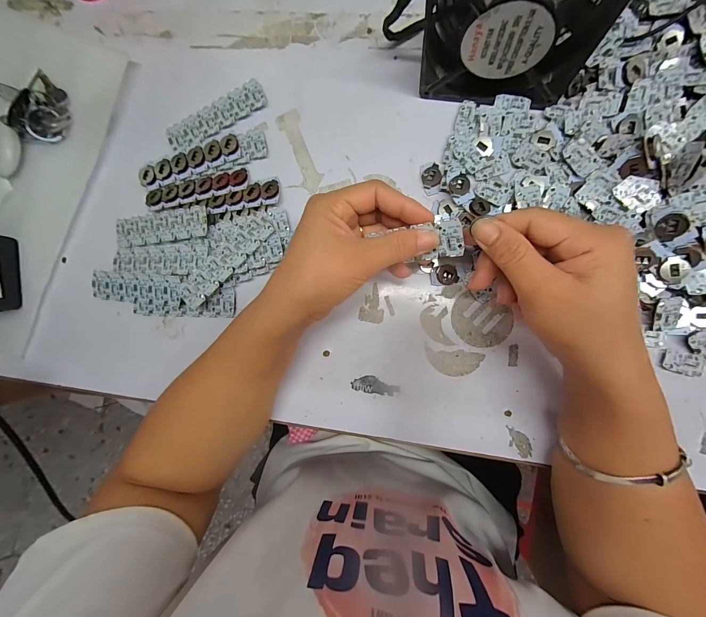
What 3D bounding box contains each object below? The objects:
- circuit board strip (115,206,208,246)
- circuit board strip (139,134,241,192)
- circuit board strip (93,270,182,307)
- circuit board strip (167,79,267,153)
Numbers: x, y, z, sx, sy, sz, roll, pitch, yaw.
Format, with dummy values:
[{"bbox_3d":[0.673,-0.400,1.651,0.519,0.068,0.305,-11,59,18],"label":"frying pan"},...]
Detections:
[{"bbox_3d":[-0.195,-0.083,0.300,0.104,0.004,0.030,-4,90,14],"label":"circuit board strip"},{"bbox_3d":[-0.164,-0.148,0.299,0.104,0.008,0.024,-18,87,6],"label":"circuit board strip"},{"bbox_3d":[-0.218,-0.020,0.300,0.107,0.005,0.030,5,97,14],"label":"circuit board strip"},{"bbox_3d":[-0.140,-0.196,0.302,0.108,0.004,0.031,-27,86,5],"label":"circuit board strip"}]

